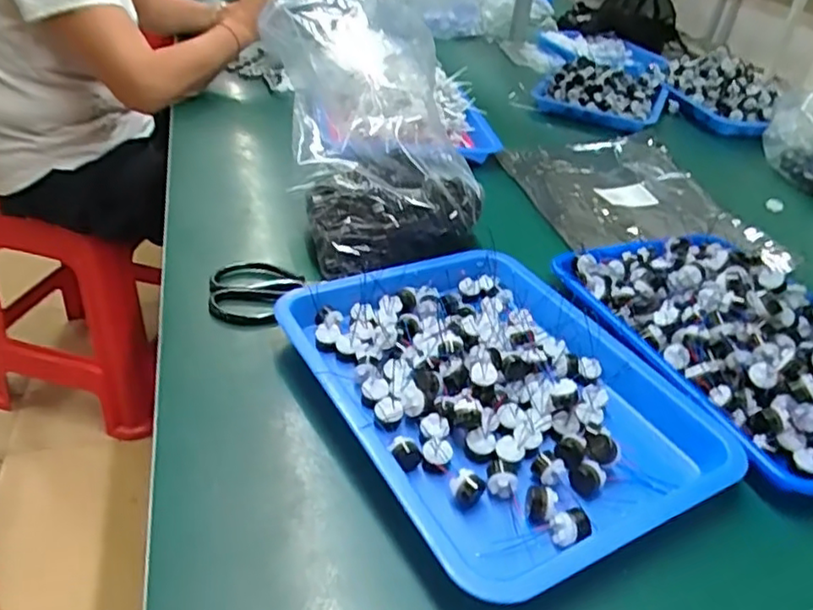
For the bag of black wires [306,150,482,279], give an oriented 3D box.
[{"bbox_3d":[-0.014,-0.097,0.677,0.170,0.070,0.132,-15,41,-27],"label":"bag of black wires"}]

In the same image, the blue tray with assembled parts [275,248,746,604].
[{"bbox_3d":[0.064,0.063,0.523,0.248,0.039,0.320,-16,42,-28],"label":"blue tray with assembled parts"}]

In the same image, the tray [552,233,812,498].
[{"bbox_3d":[0.312,0.023,0.608,0.238,0.081,0.324,-10,39,-22],"label":"tray"}]

